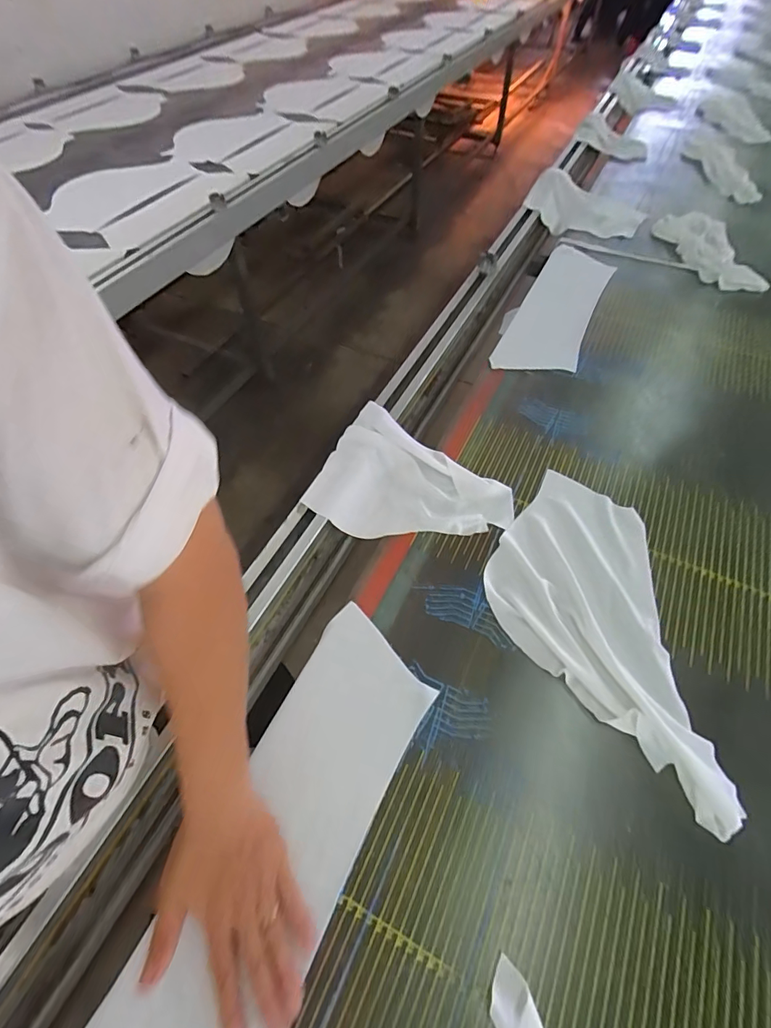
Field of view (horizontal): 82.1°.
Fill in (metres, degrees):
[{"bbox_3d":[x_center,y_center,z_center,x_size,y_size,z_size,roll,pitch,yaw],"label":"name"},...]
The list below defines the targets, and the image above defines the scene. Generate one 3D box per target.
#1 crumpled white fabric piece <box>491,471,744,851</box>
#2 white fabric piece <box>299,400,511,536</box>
[{"bbox_3d":[0.239,0.116,0.542,0.212,0.018,0.403,2,56,2],"label":"crumpled white fabric piece"},{"bbox_3d":[0.038,-0.035,0.619,0.271,0.053,0.186,21,59,14],"label":"white fabric piece"}]

